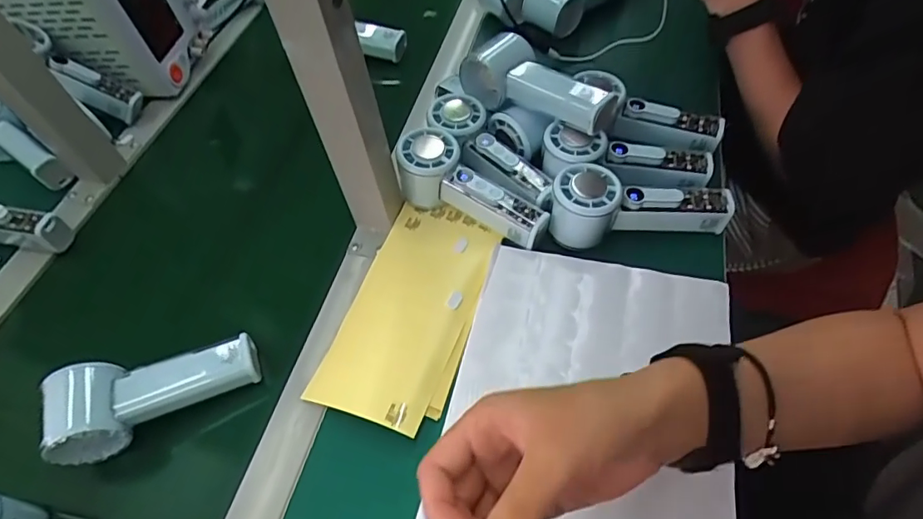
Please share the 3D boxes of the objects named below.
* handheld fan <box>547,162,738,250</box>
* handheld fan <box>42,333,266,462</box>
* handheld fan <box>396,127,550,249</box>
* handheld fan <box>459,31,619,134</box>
[{"bbox_3d":[0.157,-0.051,0.456,0.152,0.051,0.055,-3,53,3],"label":"handheld fan"},{"bbox_3d":[-0.236,0.102,0.400,0.144,0.043,0.060,-16,54,-6],"label":"handheld fan"},{"bbox_3d":[0.009,-0.062,0.487,0.153,0.058,0.056,31,61,10],"label":"handheld fan"},{"bbox_3d":[0.075,-0.170,0.508,0.162,0.059,0.070,25,60,22],"label":"handheld fan"}]

